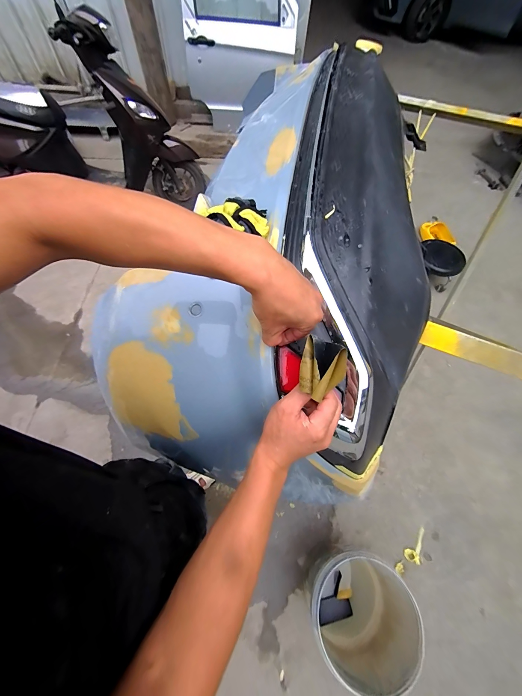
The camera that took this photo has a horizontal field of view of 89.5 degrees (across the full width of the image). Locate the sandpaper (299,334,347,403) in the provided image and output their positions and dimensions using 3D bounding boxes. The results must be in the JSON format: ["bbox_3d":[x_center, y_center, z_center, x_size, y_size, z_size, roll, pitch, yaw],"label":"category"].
[{"bbox_3d":[0.069,0.023,0.301,0.028,0.062,0.045,6,17,-46],"label":"sandpaper"}]

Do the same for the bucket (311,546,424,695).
[{"bbox_3d":[0.305,0.856,0.909,0.308,0.364,0.287,2,62,-3],"label":"bucket"}]

